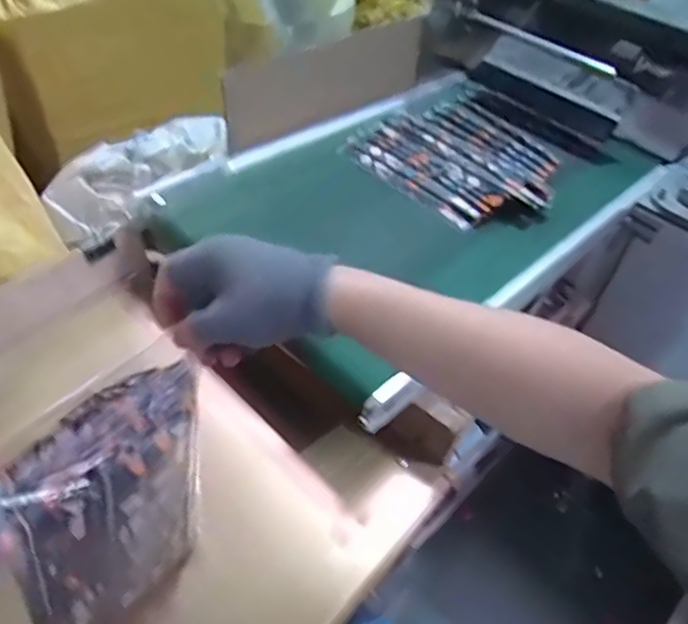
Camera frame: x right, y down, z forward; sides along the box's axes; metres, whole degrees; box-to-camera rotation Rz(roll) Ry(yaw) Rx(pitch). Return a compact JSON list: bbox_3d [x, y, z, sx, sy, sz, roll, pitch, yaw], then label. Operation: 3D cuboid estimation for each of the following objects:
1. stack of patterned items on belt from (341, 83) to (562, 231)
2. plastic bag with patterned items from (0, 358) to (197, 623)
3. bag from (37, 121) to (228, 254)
[{"bbox_3d":[0.200,-0.243,0.890,0.275,0.033,0.312,37,52,26],"label":"stack of patterned items on belt"},{"bbox_3d":[-0.169,0.155,0.427,0.054,0.235,0.126,33,40,22],"label":"plastic bag with patterned items"},{"bbox_3d":[-0.368,-0.269,1.132,0.105,0.111,0.391,35,51,25],"label":"bag"}]

